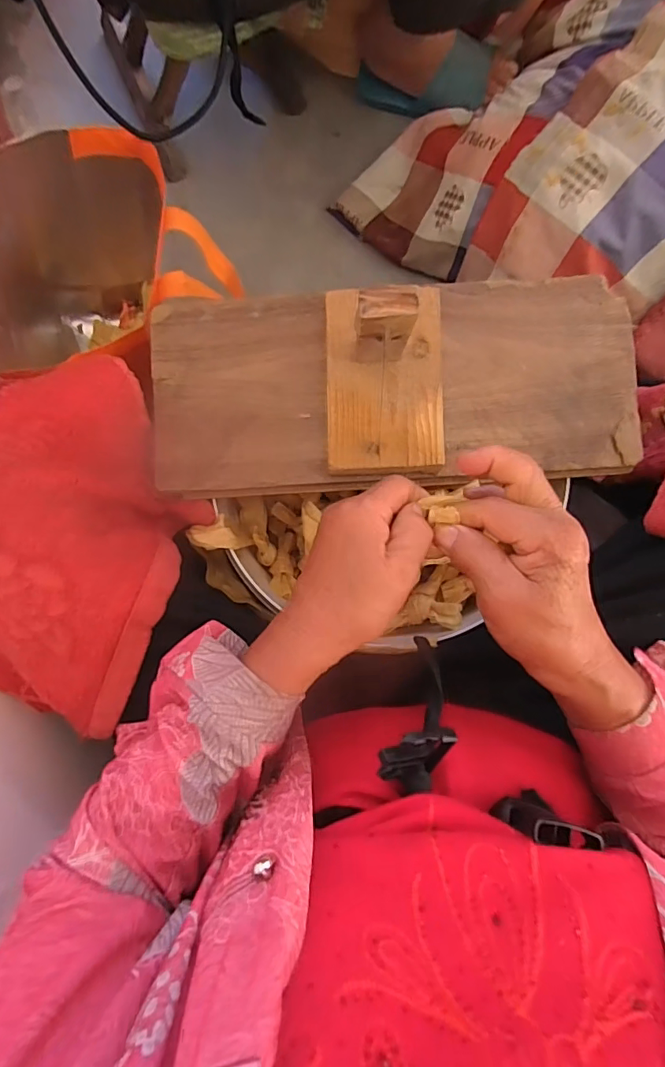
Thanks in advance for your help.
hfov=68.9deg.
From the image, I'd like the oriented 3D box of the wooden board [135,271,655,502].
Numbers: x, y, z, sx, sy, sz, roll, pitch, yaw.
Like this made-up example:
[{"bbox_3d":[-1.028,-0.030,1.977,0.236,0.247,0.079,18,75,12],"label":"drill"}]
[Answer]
[{"bbox_3d":[0.046,-0.119,0.386,0.382,0.031,0.158,-3,88,2],"label":"wooden board"}]

